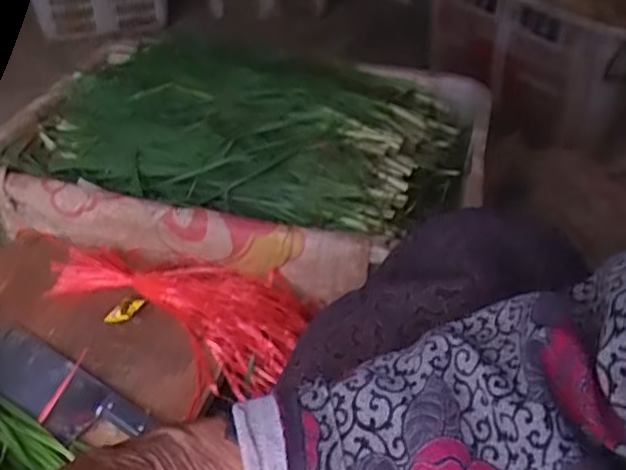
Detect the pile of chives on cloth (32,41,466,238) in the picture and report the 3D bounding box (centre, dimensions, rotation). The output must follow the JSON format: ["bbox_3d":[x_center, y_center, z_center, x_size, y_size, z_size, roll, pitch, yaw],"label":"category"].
[{"bbox_3d":[-0.083,-0.148,0.927,0.586,0.108,0.314,5,39,5],"label":"pile of chives on cloth"}]

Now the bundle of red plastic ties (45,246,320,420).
[{"bbox_3d":[-0.167,0.094,0.769,0.305,0.057,0.183,10,40,11],"label":"bundle of red plastic ties"}]

